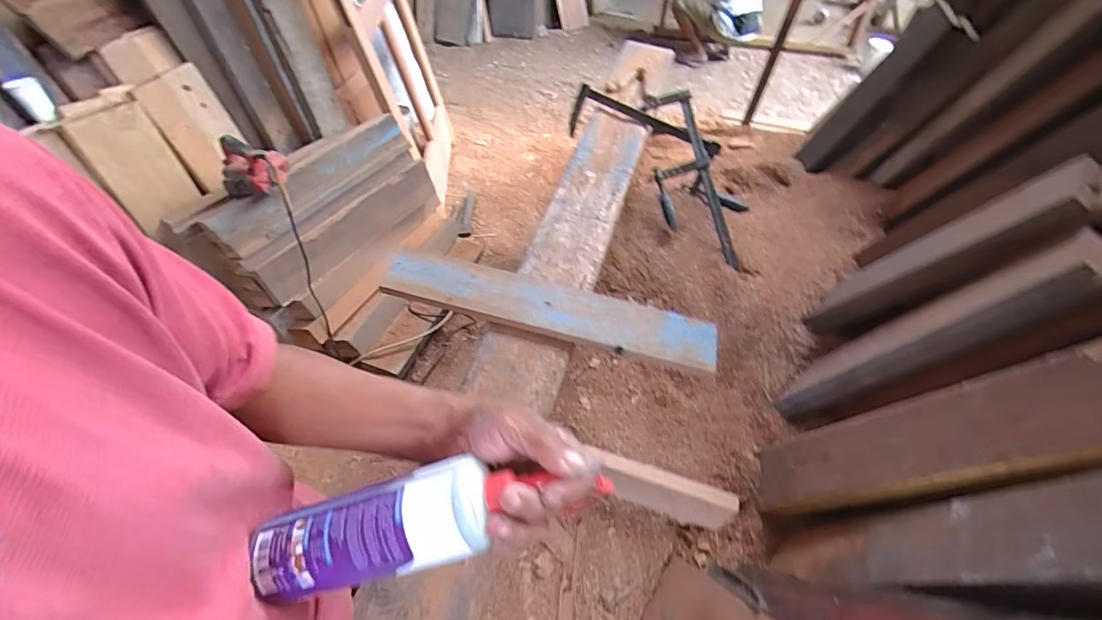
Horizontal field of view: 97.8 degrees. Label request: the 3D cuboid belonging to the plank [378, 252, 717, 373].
[{"bbox_3d":[-0.003,-0.009,1.014,0.696,0.032,0.136,14,56,4],"label":"plank"}]

